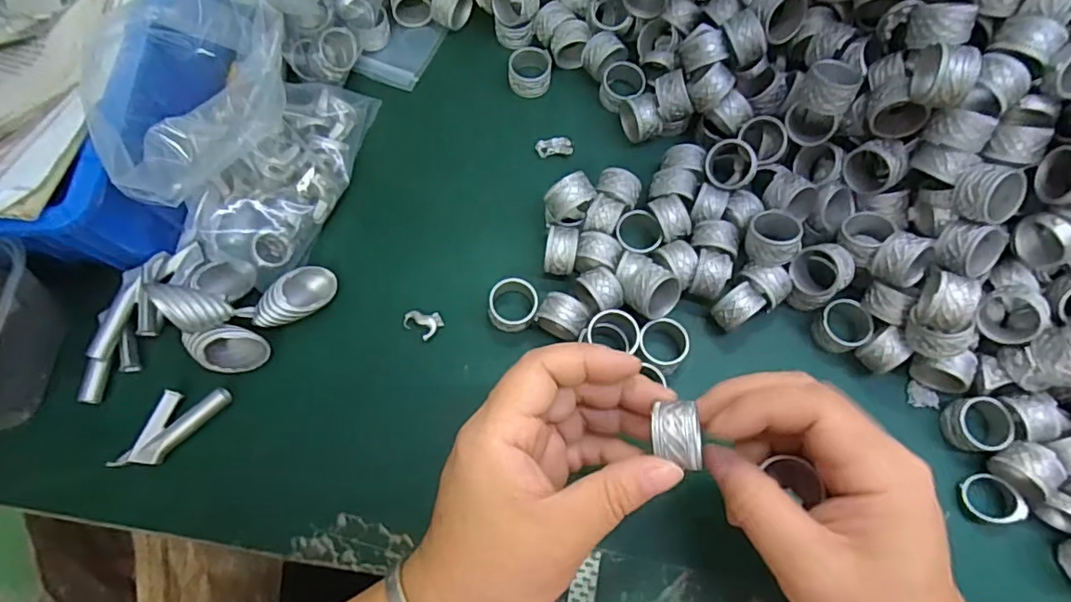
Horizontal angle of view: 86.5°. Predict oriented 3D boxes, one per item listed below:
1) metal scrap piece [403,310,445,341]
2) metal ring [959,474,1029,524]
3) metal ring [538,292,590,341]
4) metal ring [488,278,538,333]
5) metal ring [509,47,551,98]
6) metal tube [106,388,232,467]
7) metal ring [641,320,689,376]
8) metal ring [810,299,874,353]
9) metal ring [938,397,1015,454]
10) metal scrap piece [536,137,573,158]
[{"bbox_3d":[-0.064,0.012,0.326,0.020,0.004,0.018,41,78,12],"label":"metal scrap piece"},{"bbox_3d":[0.234,0.101,0.291,0.023,0.011,0.024,0,73,1],"label":"metal ring"},{"bbox_3d":[0.016,0.009,0.316,0.024,0.019,0.020,26,75,9],"label":"metal ring"},{"bbox_3d":[-0.012,0.002,0.323,0.027,0.015,0.028,0,73,1],"label":"metal ring"},{"bbox_3d":[-0.004,-0.149,0.373,0.028,0.016,0.026,0,73,1],"label":"metal ring"},{"bbox_3d":[-0.196,0.066,0.306,0.063,0.010,0.024,-43,77,-12],"label":"metal tube"},{"bbox_3d":[0.071,0.025,0.317,0.028,0.020,0.029,0,73,1],"label":"metal ring"},{"bbox_3d":[0.172,0.014,0.320,0.028,0.015,0.027,0,73,1],"label":"metal ring"},{"bbox_3d":[0.233,0.065,0.301,0.025,0.018,0.027,0,73,1],"label":"metal ring"},{"bbox_3d":[0.012,-0.098,0.363,0.023,0.005,0.012,-3,73,0],"label":"metal scrap piece"}]

